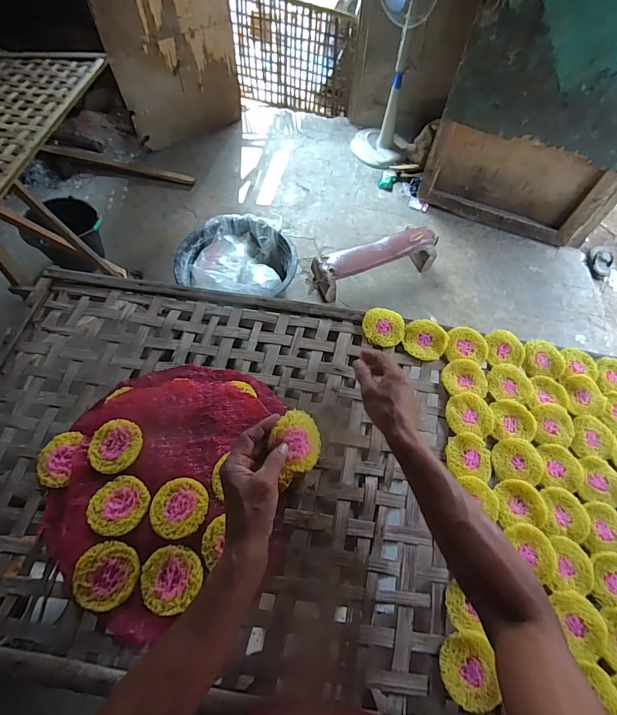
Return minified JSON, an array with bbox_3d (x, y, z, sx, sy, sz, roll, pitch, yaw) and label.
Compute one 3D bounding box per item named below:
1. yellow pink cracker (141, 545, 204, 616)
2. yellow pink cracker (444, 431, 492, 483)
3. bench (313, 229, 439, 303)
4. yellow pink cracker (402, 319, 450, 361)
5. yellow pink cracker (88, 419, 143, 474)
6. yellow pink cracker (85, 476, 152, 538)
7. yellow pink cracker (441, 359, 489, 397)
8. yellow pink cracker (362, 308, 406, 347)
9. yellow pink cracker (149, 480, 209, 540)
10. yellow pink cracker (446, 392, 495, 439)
[{"bbox_3d":[-0.184,0.290,0.494,0.072,0.009,0.077,1,63,-2],"label":"yellow pink cracker"},{"bbox_3d":[0.254,0.154,0.589,0.071,0.008,0.071,11,63,2],"label":"yellow pink cracker"},{"bbox_3d":[0.332,-0.474,1.832,0.619,0.175,0.187,-20,65,-13],"label":"bench"},{"bbox_3d":[0.212,-0.033,0.680,0.078,0.015,0.077,1,63,-2],"label":"yellow pink cracker"},{"bbox_3d":[-0.296,0.136,0.574,0.078,0.012,0.078,1,63,-2],"label":"yellow pink cracker"},{"bbox_3d":[-0.270,0.210,0.534,0.082,0.005,0.076,1,63,-2],"label":"yellow pink cracker"},{"bbox_3d":[0.273,0.034,0.649,0.079,0.010,0.064,2,63,-2],"label":"yellow pink cracker"},{"bbox_3d":[0.137,-0.057,0.681,0.074,0.017,0.072,1,63,-2],"label":"yellow pink cracker"},{"bbox_3d":[-0.183,0.212,0.529,0.077,0.007,0.077,1,63,-2],"label":"yellow pink cracker"},{"bbox_3d":[0.269,0.093,0.622,0.075,0.009,0.070,7,63,1],"label":"yellow pink cracker"}]

